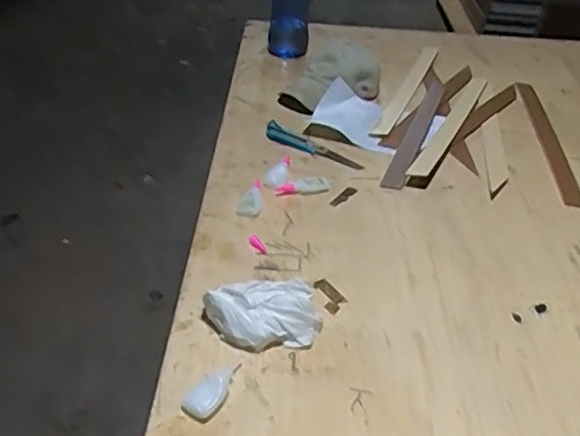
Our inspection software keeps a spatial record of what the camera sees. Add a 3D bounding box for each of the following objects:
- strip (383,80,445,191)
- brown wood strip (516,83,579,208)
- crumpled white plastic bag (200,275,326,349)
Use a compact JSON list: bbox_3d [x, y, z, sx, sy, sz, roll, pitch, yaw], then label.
[{"bbox_3d":[0.285,-0.197,1.362,0.043,0.010,0.490,15,38,16],"label":"strip"},{"bbox_3d":[0.574,-0.184,1.379,0.049,0.009,0.549,6,37,4],"label":"brown wood strip"},{"bbox_3d":[-0.039,0.130,0.869,0.157,0.049,0.116,-5,38,-11],"label":"crumpled white plastic bag"}]

